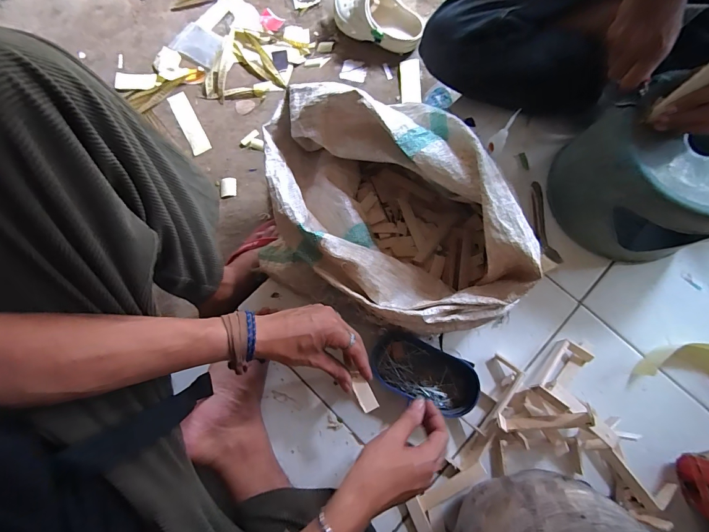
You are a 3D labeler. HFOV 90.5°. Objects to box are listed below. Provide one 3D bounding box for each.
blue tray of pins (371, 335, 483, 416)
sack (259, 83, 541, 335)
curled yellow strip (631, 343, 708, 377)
[{"bbox_3d":[0.107,0.162,0.532,0.162,0.036,0.084,26,77,6],"label":"blue tray of pins"},{"bbox_3d":[0.036,-0.092,0.520,0.359,0.188,0.347,4,76,1],"label":"sack"},{"bbox_3d":[0.514,0.142,0.526,0.171,0.032,0.051,2,76,0],"label":"curled yellow strip"}]

